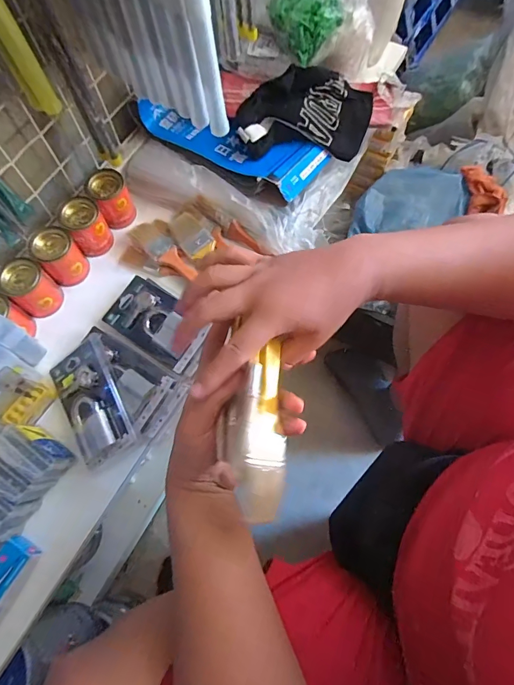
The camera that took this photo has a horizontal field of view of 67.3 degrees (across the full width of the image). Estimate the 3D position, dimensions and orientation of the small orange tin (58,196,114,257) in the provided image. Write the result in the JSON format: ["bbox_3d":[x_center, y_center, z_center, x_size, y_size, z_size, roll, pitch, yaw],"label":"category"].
[{"bbox_3d":[-0.238,-0.162,0.543,0.049,0.069,0.044,-36,71,-11],"label":"small orange tin"}]

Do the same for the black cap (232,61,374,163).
[{"bbox_3d":[0.071,-0.338,0.571,0.203,0.060,0.114,-7,68,0],"label":"black cap"}]

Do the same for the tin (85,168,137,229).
[{"bbox_3d":[-0.208,-0.206,0.565,0.049,0.069,0.052,-1,68,2],"label":"tin"}]

